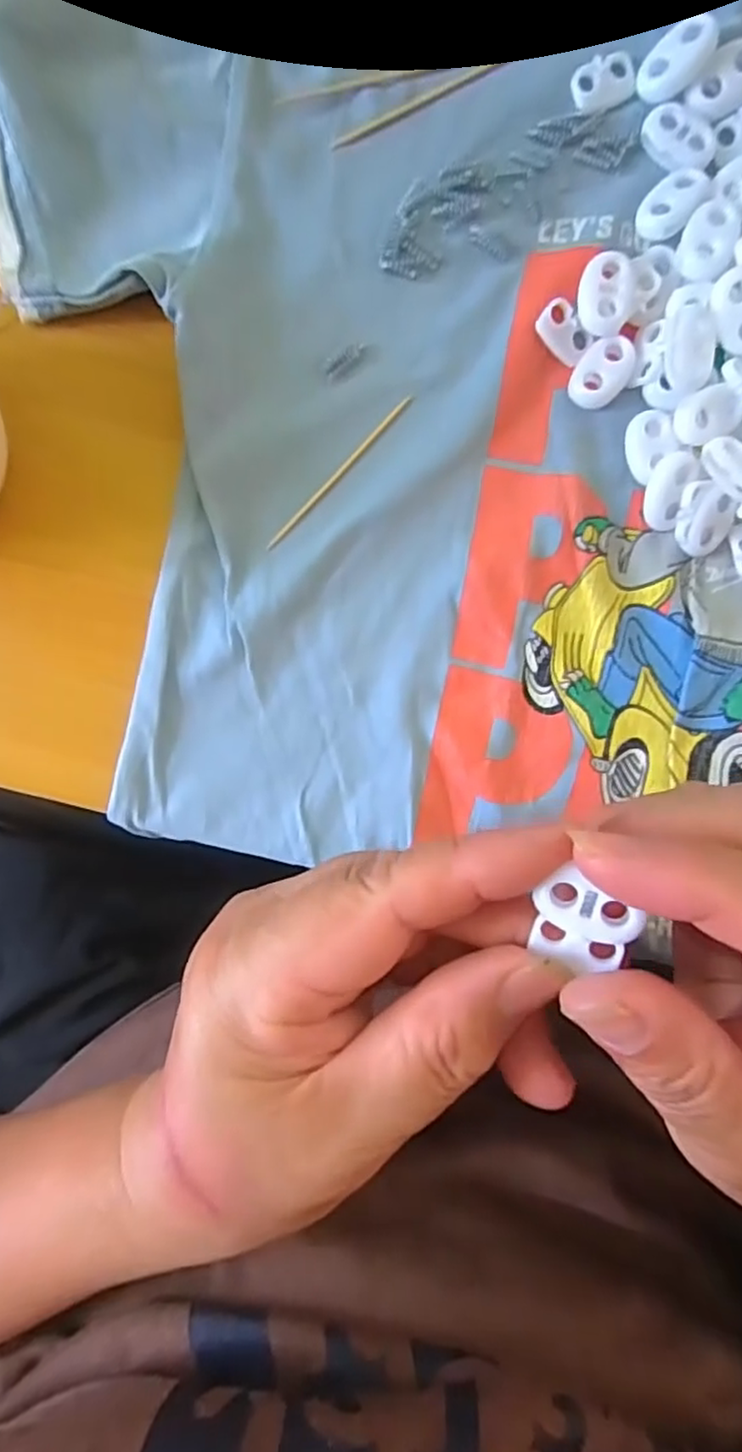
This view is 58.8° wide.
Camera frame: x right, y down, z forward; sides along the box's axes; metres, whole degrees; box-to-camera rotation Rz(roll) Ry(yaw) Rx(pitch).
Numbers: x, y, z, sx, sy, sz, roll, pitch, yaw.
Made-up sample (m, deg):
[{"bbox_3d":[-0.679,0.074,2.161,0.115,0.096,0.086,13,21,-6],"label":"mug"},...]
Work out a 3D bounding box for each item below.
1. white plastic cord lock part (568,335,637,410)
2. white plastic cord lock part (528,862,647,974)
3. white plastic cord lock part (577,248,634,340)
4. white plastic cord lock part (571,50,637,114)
[{"bbox_3d":[0.070,-0.106,0.197,0.015,0.004,0.022,38,94,-3],"label":"white plastic cord lock part"},{"bbox_3d":[0.044,0.041,0.134,0.019,0.008,0.018,21,94,-2],"label":"white plastic cord lock part"},{"bbox_3d":[0.069,-0.126,0.193,0.014,0.006,0.021,3,95,-1],"label":"white plastic cord lock part"},{"bbox_3d":[0.069,-0.191,0.194,0.019,0.004,0.014,-20,95,1],"label":"white plastic cord lock part"}]

